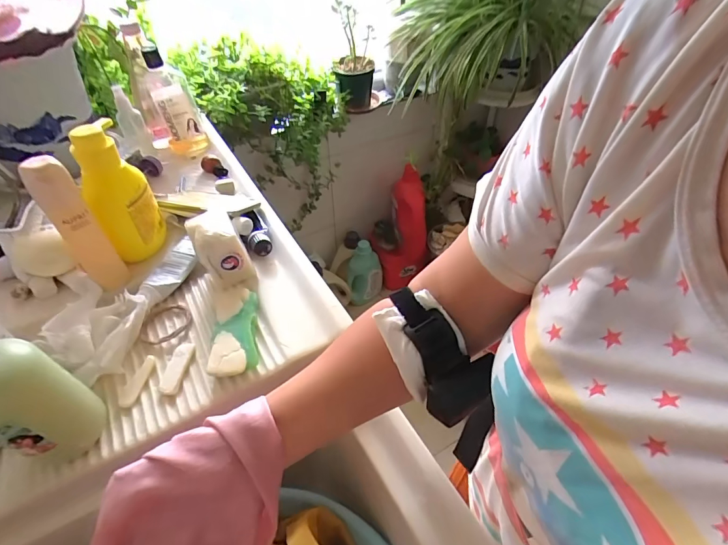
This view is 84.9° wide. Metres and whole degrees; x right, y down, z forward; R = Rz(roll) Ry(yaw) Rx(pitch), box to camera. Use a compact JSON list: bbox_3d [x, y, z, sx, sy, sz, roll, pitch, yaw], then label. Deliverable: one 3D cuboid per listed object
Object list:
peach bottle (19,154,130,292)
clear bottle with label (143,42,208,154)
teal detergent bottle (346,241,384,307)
[{"bbox_3d":[-0.325,-0.048,0.456,0.026,0.168,0.040,32,53,28],"label":"peach bottle"},{"bbox_3d":[-0.348,-0.312,0.718,0.080,0.181,0.089,-20,48,-19],"label":"clear bottle with label"},{"bbox_3d":[0.005,0.007,1.714,0.148,0.399,0.090,-1,45,0],"label":"teal detergent bottle"}]

